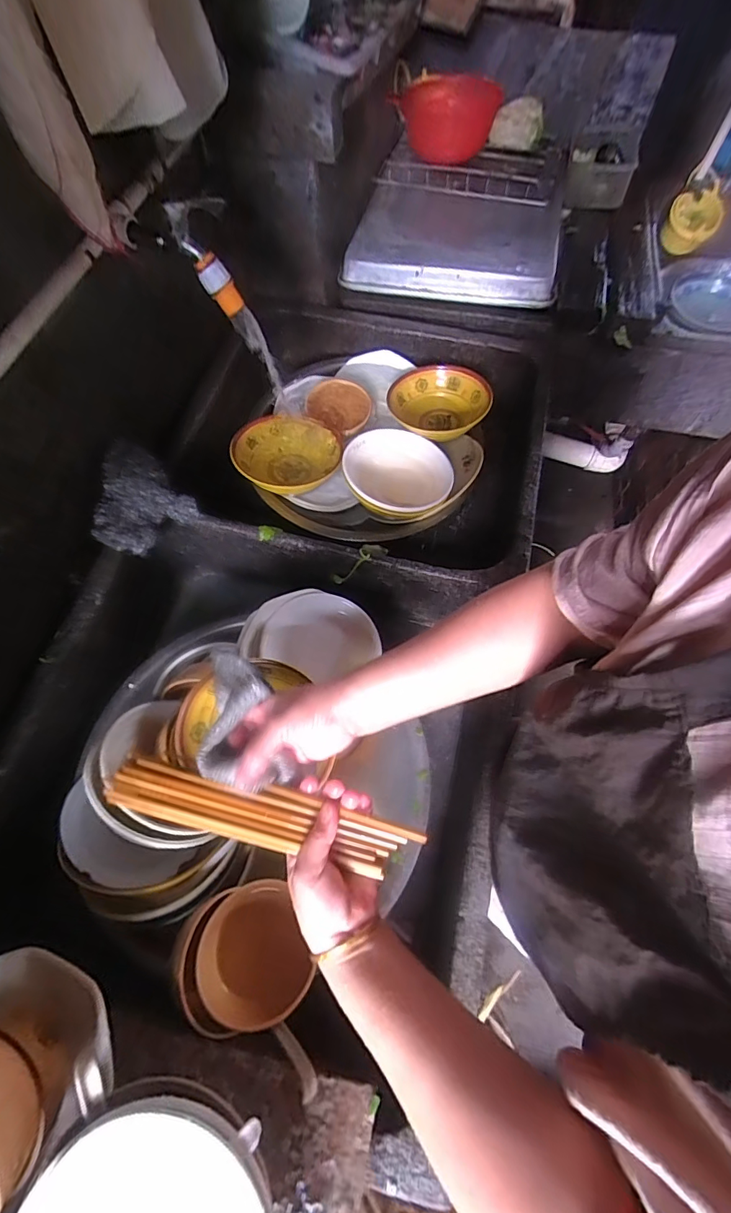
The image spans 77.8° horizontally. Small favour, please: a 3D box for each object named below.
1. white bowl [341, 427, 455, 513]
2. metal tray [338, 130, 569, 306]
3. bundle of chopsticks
[{"bbox_3d":[0.054,-0.206,0.729,0.174,0.071,0.166,0,66,0],"label":"white bowl"},{"bbox_3d":[0.194,-0.774,0.889,0.371,0.055,0.424,13,66,6],"label":"metal tray"},{"bbox_3d":[-0.087,0.169,0.371,0.253,0.016,0.044,11,66,5],"label":"bundle of chopsticks"}]

